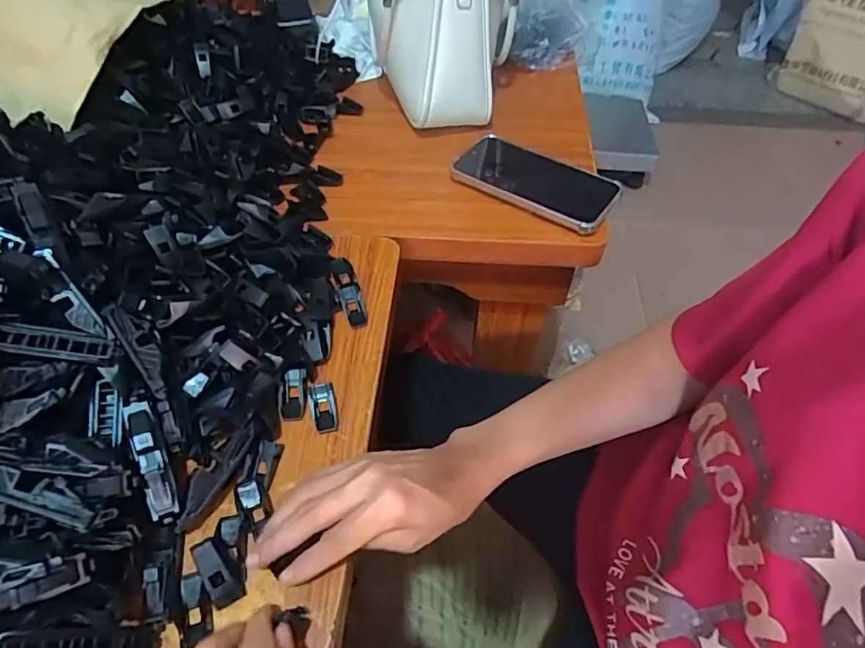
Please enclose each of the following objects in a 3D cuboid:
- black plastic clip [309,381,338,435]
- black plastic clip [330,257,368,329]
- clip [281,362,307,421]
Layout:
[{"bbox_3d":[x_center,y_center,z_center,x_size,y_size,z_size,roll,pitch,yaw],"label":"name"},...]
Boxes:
[{"bbox_3d":[-0.083,0.063,0.406,0.019,0.015,0.041,-11,66,-9],"label":"black plastic clip"},{"bbox_3d":[-0.075,-0.031,0.476,0.019,0.006,0.080,-15,53,-12],"label":"black plastic clip"},{"bbox_3d":[-0.108,0.053,0.417,0.016,0.013,0.045,-1,67,-1],"label":"clip"}]

